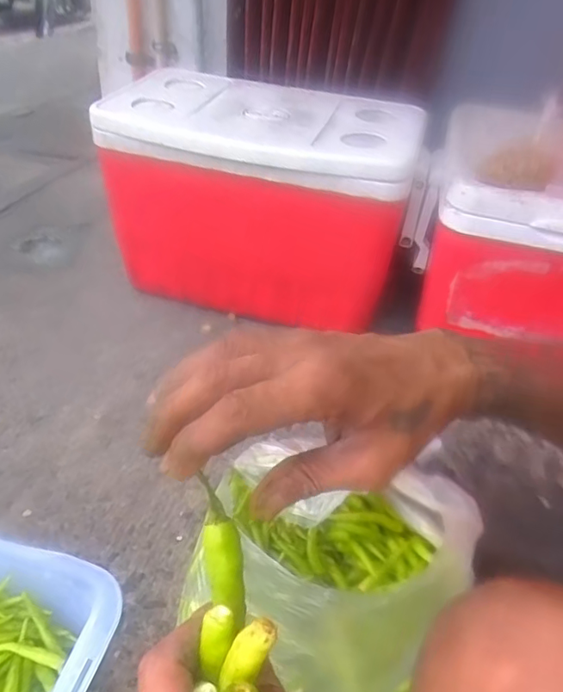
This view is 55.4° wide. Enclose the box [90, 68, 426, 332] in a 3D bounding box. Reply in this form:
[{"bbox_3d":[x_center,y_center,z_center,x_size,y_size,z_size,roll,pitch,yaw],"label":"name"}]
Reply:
[{"bbox_3d":[-0.038,-0.294,1.155,0.577,0.412,0.351,15,39,10],"label":"box"}]

